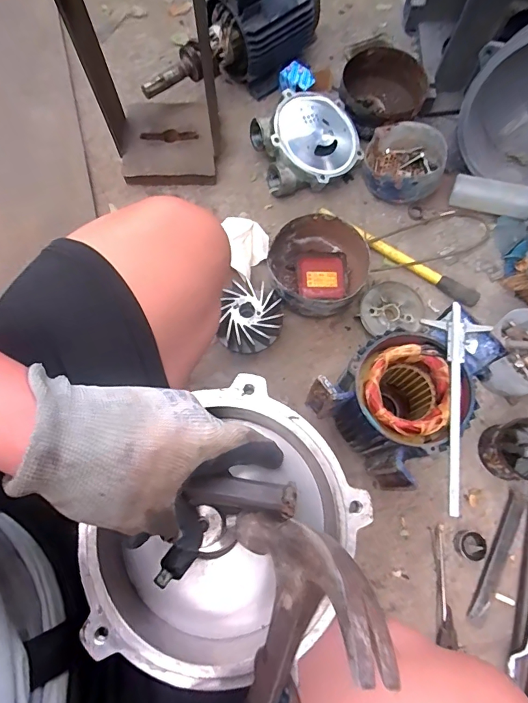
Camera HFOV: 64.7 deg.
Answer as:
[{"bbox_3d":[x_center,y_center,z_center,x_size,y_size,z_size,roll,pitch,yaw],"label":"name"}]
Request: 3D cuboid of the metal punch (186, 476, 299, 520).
[{"bbox_3d":[-0.014,0.098,0.281,0.070,0.019,0.022,3,73,6],"label":"metal punch"}]

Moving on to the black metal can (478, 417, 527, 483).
[{"bbox_3d":[0.453,0.178,0.739,0.102,0.079,0.101,1,74,-2],"label":"black metal can"}]

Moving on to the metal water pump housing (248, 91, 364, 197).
[{"bbox_3d":[0.097,-0.444,0.903,0.213,0.108,0.195,-24,76,-9],"label":"metal water pump housing"}]

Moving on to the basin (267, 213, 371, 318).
[{"bbox_3d":[0.104,-0.162,0.836,0.184,0.088,0.188,1,74,-2],"label":"basin"}]

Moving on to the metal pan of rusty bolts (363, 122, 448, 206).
[{"bbox_3d":[0.304,-0.410,0.911,0.162,0.092,0.171,13,74,2],"label":"metal pan of rusty bolts"}]

